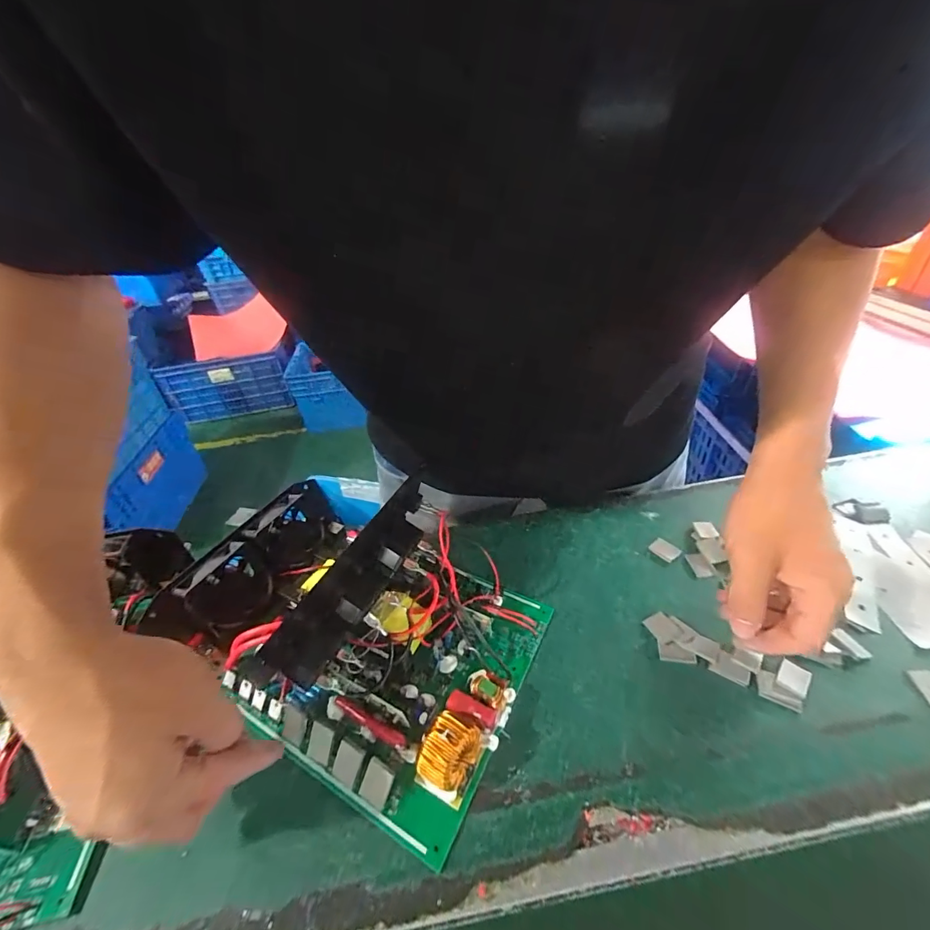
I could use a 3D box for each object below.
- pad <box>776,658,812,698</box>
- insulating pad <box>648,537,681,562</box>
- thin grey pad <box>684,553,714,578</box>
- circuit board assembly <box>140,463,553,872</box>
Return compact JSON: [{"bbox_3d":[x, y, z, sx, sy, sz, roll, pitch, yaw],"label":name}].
[{"bbox_3d":[0.228,0.148,0.295,0.018,0.005,0.020,27,48,37],"label":"pad"},{"bbox_3d":[0.185,0.078,0.394,0.018,0.004,0.024,-28,41,-26],"label":"insulating pad"},{"bbox_3d":[0.211,0.089,0.382,0.017,0.004,0.024,-6,36,2],"label":"thin grey pad"},{"bbox_3d":[-0.085,0.113,0.335,0.261,0.083,0.189,14,41,26],"label":"circuit board assembly"}]

